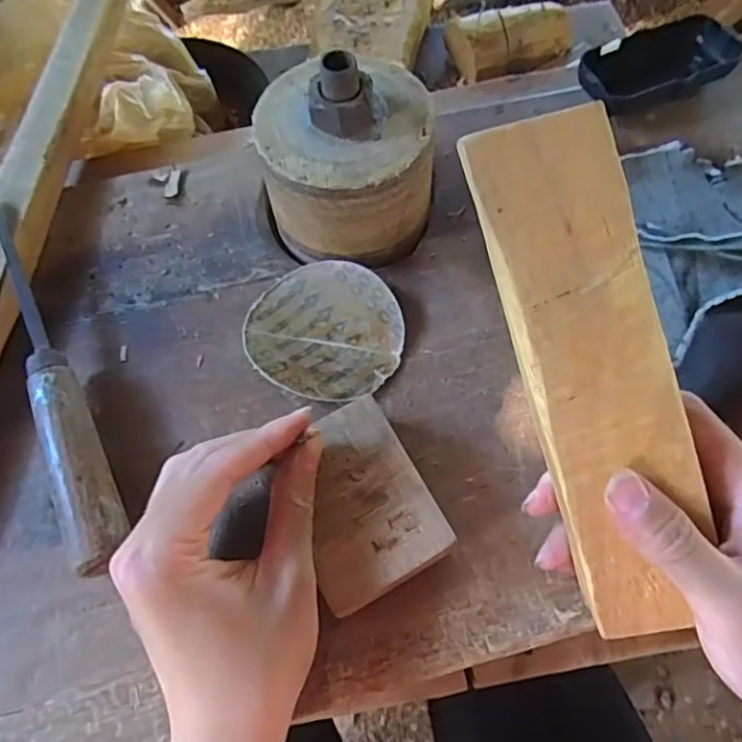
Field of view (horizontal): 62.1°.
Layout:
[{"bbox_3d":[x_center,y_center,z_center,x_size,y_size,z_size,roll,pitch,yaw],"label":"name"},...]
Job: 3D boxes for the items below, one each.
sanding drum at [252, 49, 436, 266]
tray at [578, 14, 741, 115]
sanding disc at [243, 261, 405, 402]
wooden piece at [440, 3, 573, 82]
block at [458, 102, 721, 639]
[{"bbox_3d":[-0.013,-0.127,0.359,0.099,0.096,0.097,-4,64,-2],"label":"sanding drum"},{"bbox_3d":[0.197,-0.211,0.429,0.112,0.022,0.055,-25,67,-11],"label":"tray"},{"bbox_3d":[-0.028,-0.024,0.357,0.089,0.015,0.084,0,64,0],"label":"sanding disc"},{"bbox_3d":[0.133,-0.312,0.577,0.110,0.041,0.063,-18,65,-8],"label":"wooden piece"},{"bbox_3d":[0.087,0.007,0.236,0.051,0.018,0.203,-18,99,-8],"label":"block"}]

